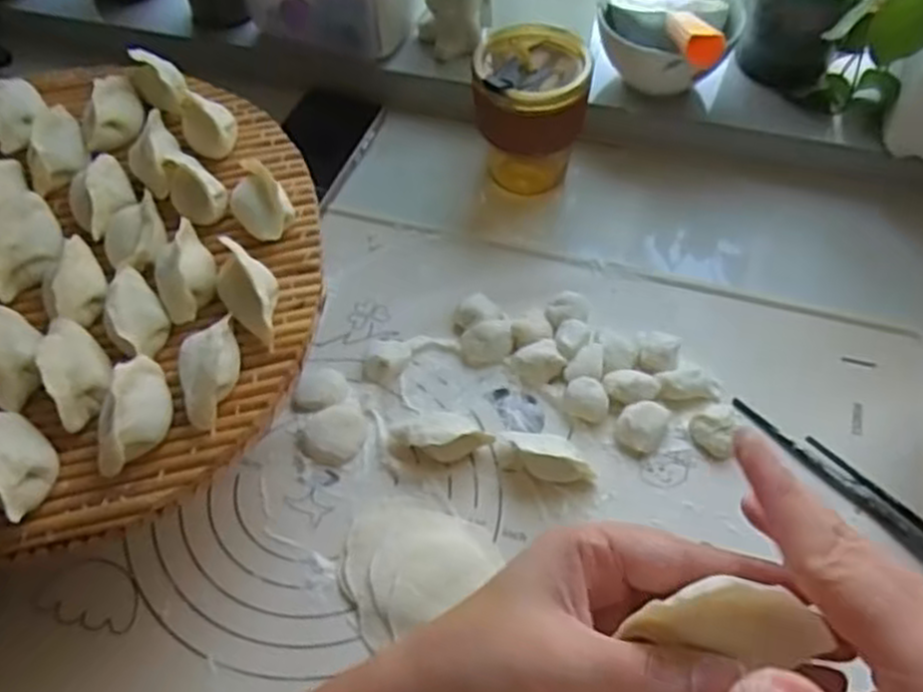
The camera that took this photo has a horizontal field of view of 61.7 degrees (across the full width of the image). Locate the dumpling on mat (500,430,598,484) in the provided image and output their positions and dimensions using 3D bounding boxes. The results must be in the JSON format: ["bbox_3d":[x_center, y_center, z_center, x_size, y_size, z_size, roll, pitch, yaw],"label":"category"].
[{"bbox_3d":[0.056,0.070,0.494,0.059,0.032,0.028,4,59,3],"label":"dumpling on mat"}]

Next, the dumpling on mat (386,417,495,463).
[{"bbox_3d":[-0.015,0.058,0.506,0.068,0.028,0.028,0,58,1],"label":"dumpling on mat"}]

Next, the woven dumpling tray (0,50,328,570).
[{"bbox_3d":[-0.250,-0.044,0.441,0.323,0.037,0.323,-14,59,-8],"label":"woven dumpling tray"}]

